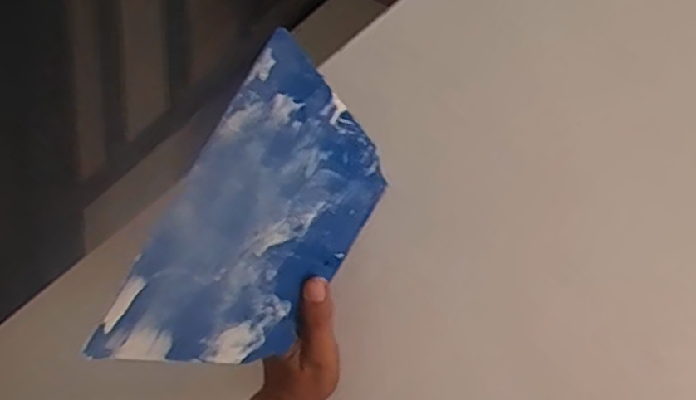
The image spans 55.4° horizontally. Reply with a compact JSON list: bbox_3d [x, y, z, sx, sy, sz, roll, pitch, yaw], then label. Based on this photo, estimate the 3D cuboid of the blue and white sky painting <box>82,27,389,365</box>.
[{"bbox_3d":[-0.054,0.023,0.430,0.006,0.203,0.145,29,-5,44],"label":"blue and white sky painting"}]

